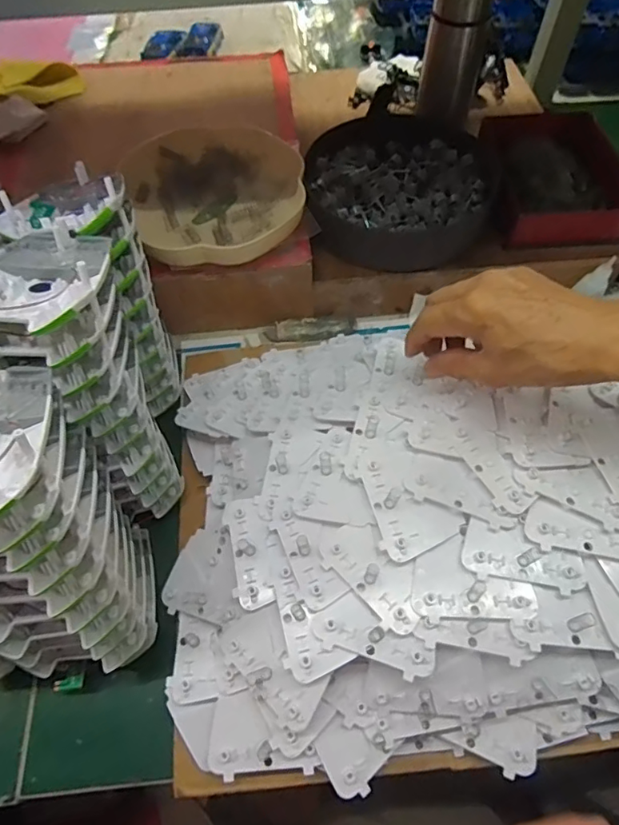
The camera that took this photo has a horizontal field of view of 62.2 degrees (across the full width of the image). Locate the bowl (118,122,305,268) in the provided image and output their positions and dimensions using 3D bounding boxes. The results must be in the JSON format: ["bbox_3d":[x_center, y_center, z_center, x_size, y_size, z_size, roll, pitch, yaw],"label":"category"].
[{"bbox_3d":[-0.100,-0.242,0.563,0.184,0.039,0.200,0,60,0],"label":"bowl"}]

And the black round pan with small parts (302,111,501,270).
[{"bbox_3d":[0.103,-0.272,0.600,0.213,0.041,0.247,2,60,1],"label":"black round pan with small parts"}]

